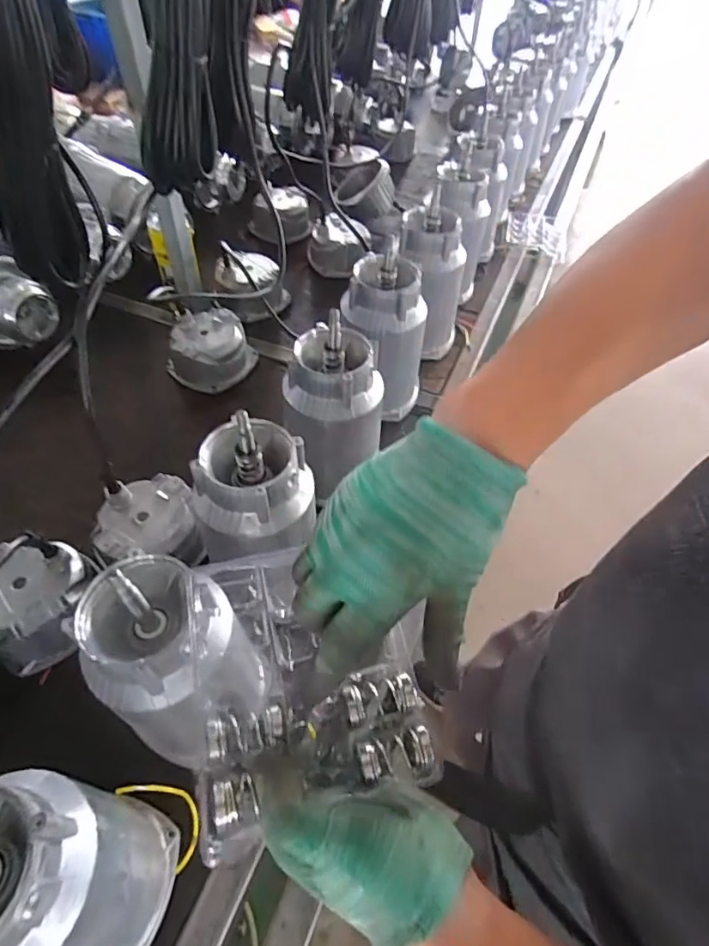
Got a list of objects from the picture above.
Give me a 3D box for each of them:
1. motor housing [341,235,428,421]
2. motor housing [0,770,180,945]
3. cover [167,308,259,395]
[{"bbox_3d":[0.043,-0.200,0.765,0.119,0.231,0.119,2,52,-2],"label":"motor housing"},{"bbox_3d":[-0.209,0.283,0.356,0.109,0.245,0.114,2,52,-2],"label":"motor housing"},{"bbox_3d":[-0.237,-0.203,0.845,0.119,0.084,0.119,19,53,11],"label":"cover"}]

